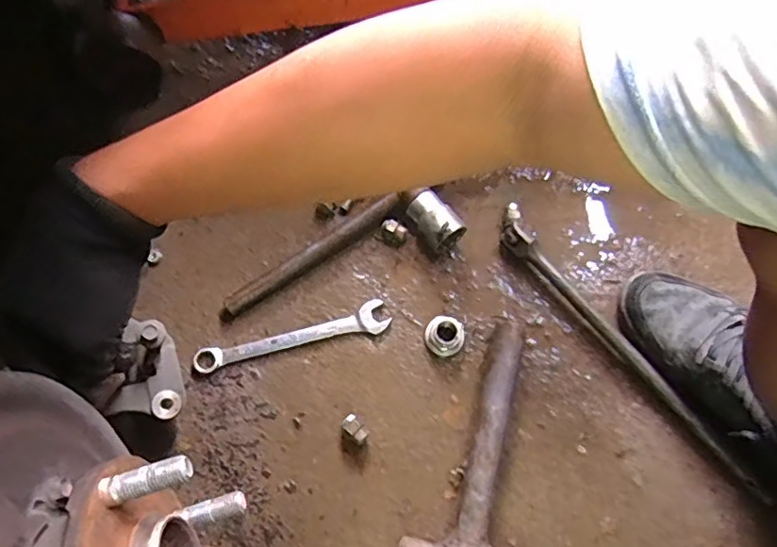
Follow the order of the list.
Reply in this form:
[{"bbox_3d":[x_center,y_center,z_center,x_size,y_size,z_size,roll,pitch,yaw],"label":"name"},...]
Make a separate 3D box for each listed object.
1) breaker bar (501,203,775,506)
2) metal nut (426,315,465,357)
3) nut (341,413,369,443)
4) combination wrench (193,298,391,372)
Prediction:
[{"bbox_3d":[0.242,0.076,0.581,0.024,0.030,0.368,-39,77,-10],"label":"breaker bar"},{"bbox_3d":[0.060,0.065,0.594,0.040,0.017,0.040,0,74,0],"label":"metal nut"},{"bbox_3d":[-0.033,0.154,0.565,0.017,0.019,0.027,-44,78,-11],"label":"nut"},{"bbox_3d":[-0.100,0.067,0.597,0.202,0.008,0.033,-14,74,-4],"label":"combination wrench"}]

